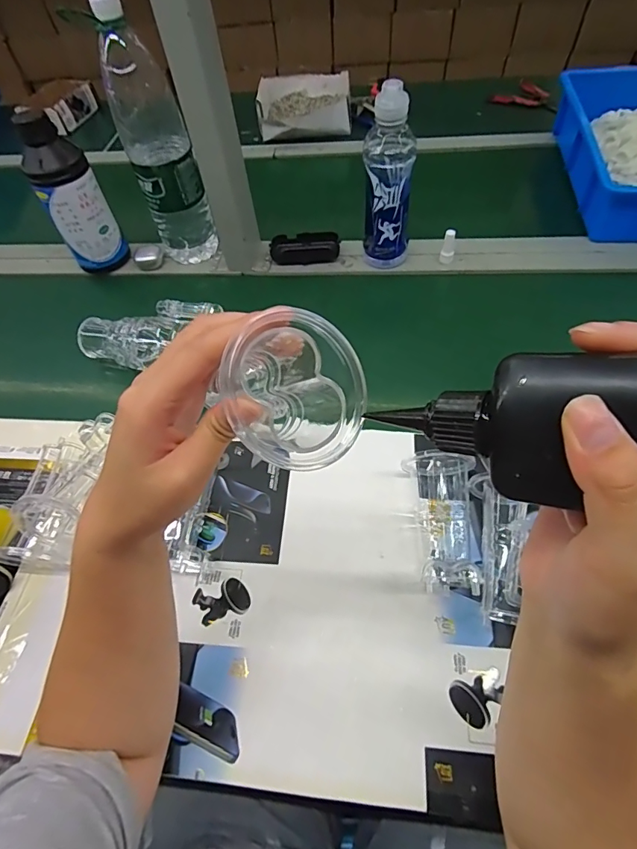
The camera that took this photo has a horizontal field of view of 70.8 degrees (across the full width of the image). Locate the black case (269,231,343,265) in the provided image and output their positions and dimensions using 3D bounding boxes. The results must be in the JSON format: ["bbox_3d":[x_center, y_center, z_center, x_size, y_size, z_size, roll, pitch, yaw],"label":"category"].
[{"bbox_3d":[-0.022,-0.288,0.735,0.111,0.031,0.043,-1,56,4],"label":"black case"}]

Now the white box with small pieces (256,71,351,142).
[{"bbox_3d":[-0.030,-0.712,0.997,0.201,0.050,0.215,-2,56,4],"label":"white box with small pieces"}]

